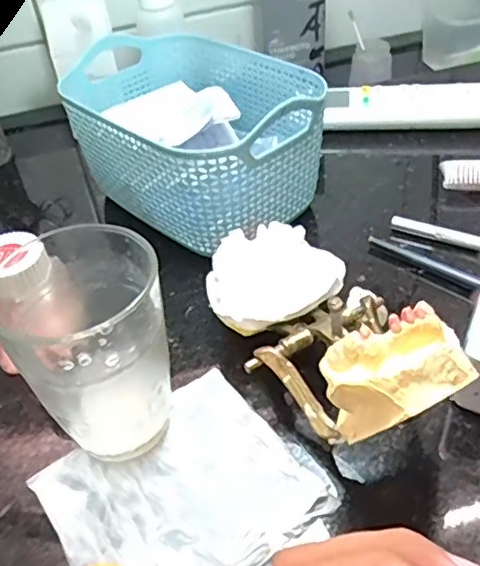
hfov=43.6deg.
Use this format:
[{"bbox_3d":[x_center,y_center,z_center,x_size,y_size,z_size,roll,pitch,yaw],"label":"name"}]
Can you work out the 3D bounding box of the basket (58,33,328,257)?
[{"bbox_3d":[-0.030,-0.094,0.406,0.118,0.087,0.171,-35,50,-28],"label":"basket"}]

